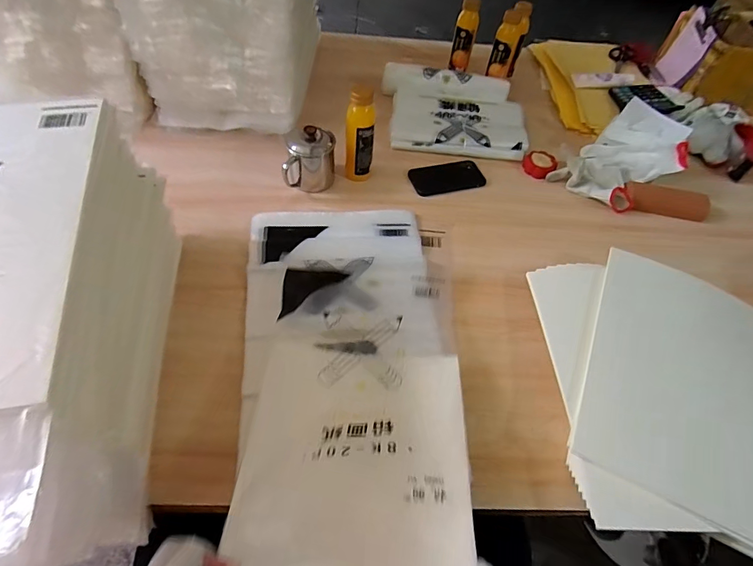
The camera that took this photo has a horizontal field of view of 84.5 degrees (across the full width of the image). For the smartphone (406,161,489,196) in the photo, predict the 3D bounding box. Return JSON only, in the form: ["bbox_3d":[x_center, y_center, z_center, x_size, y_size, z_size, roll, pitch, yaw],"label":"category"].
[{"bbox_3d":[0.142,-0.212,0.840,0.147,0.016,0.075,-10,56,-12],"label":"smartphone"}]

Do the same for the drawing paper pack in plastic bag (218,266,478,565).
[{"bbox_3d":[-0.017,0.169,0.480,0.257,0.042,0.516,2,46,2],"label":"drawing paper pack in plastic bag"}]

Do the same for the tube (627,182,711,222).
[{"bbox_3d":[0.583,-0.163,0.829,0.165,0.052,0.053,16,55,6],"label":"tube"}]

